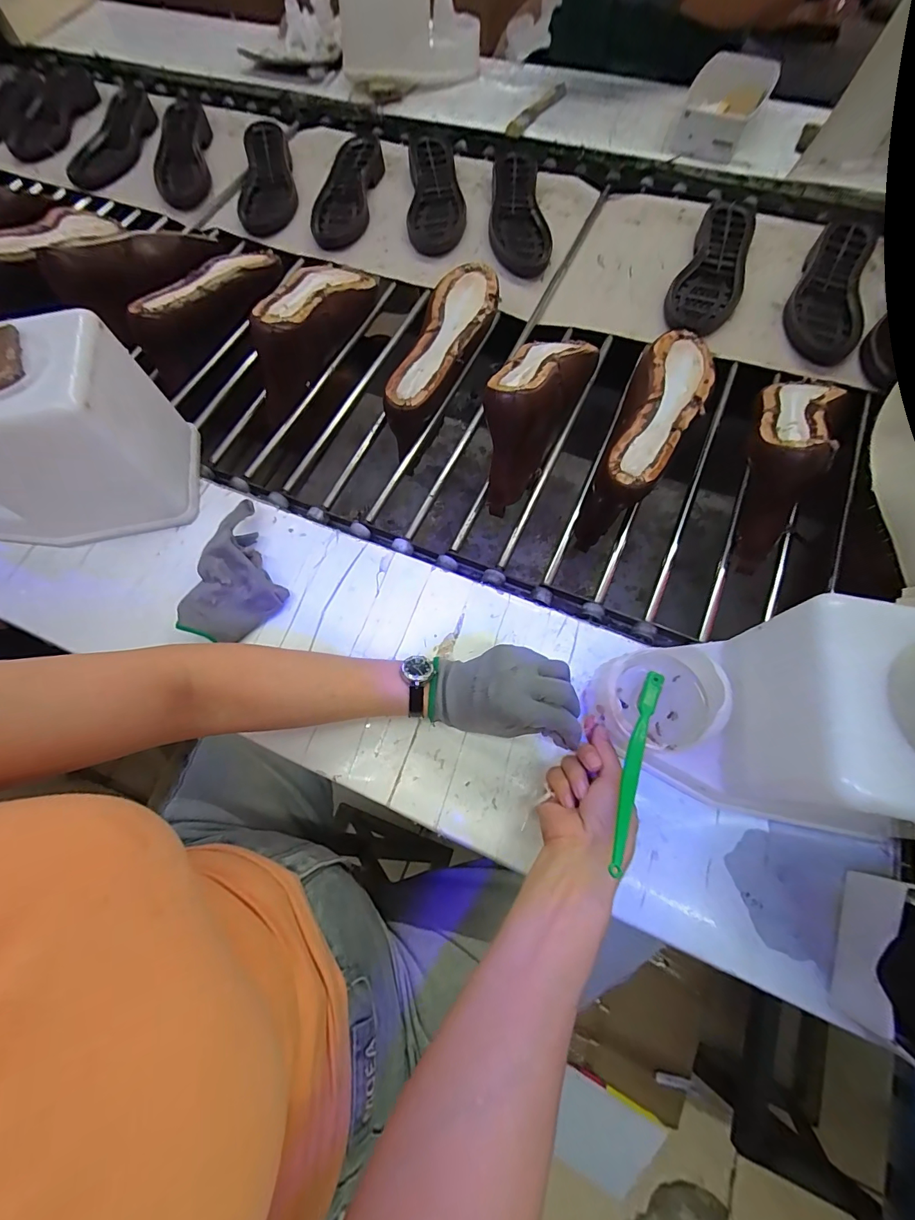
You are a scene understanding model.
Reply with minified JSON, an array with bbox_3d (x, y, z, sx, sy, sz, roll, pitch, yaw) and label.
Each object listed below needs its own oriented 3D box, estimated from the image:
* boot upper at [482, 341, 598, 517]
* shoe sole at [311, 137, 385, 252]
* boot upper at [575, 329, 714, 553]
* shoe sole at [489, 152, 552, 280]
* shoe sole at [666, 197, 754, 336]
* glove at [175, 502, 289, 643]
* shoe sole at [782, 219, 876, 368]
[{"bbox_3d":[0.087,-0.249,0.517,0.081,0.113,0.251,26,72,11],"label":"boot upper"},{"bbox_3d":[-0.191,-0.698,0.739,0.092,0.035,0.258,5,70,4],"label":"shoe sole"},{"bbox_3d":[0.233,-0.208,0.555,0.083,0.143,0.260,26,72,11],"label":"boot upper"},{"bbox_3d":[0.099,-0.664,0.725,0.090,0.021,0.289,-3,69,1],"label":"shoe sole"},{"bbox_3d":[0.388,-0.515,0.651,0.093,0.029,0.258,25,72,11],"label":"shoe sole"},{"bbox_3d":[-0.236,-0.042,0.448,0.092,0.042,0.136,-21,70,-6],"label":"glove"},{"bbox_3d":[0.540,-0.465,0.627,0.092,0.029,0.261,21,72,10],"label":"shoe sole"}]

